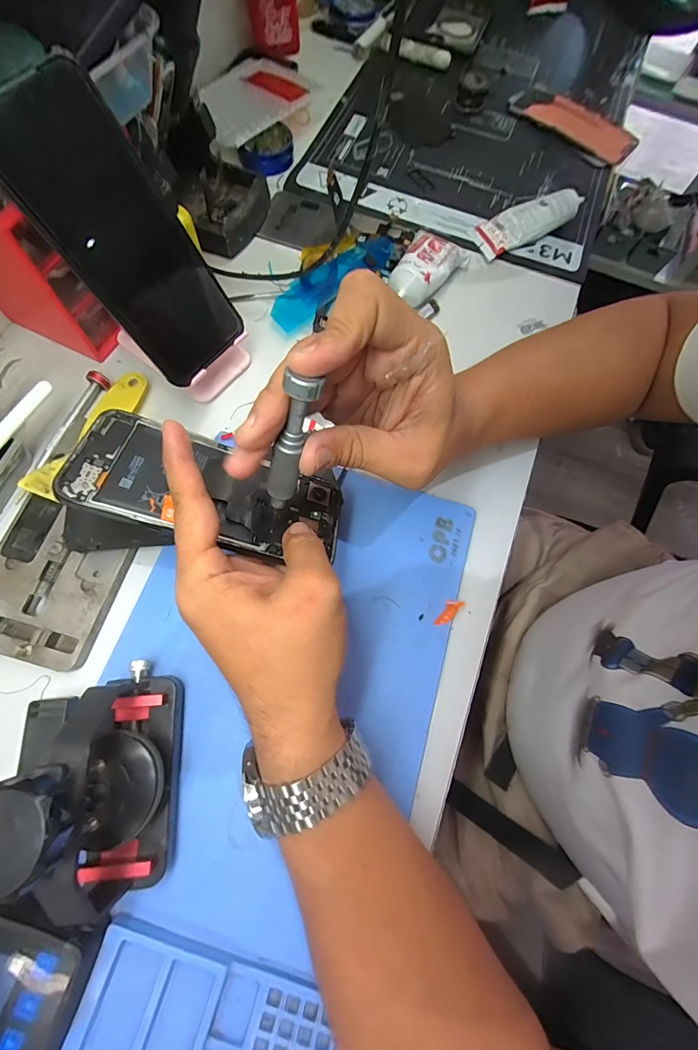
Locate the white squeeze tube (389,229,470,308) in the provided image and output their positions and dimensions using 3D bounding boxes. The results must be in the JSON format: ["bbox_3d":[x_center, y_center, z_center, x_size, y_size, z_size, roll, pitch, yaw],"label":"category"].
[{"bbox_3d":[0.077,-0.253,0.392,0.057,0.032,0.102,25,72,5],"label":"white squeeze tube"}]

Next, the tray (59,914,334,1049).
[{"bbox_3d":[-0.070,0.273,0.212,0.146,0.016,0.069,18,72,2],"label":"tray"}]

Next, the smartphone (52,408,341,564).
[{"bbox_3d":[-0.082,-0.021,0.250,0.159,0.005,0.074,18,52,-15],"label":"smartphone"}]

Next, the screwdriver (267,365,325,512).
[{"bbox_3d":[-0.028,-0.038,0.195,0.013,0.079,0.014,38,52,9],"label":"screwdriver"}]

